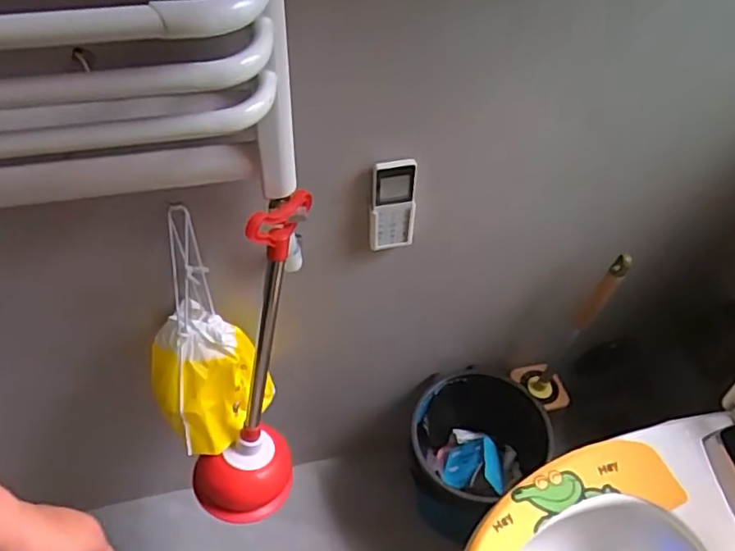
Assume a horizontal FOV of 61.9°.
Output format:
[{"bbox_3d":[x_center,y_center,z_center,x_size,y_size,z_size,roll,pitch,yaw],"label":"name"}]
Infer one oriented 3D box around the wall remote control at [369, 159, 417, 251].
[{"bbox_3d":[0.033,-0.087,0.778,0.058,0.143,0.011,-5,51,-6],"label":"wall remote control"}]

